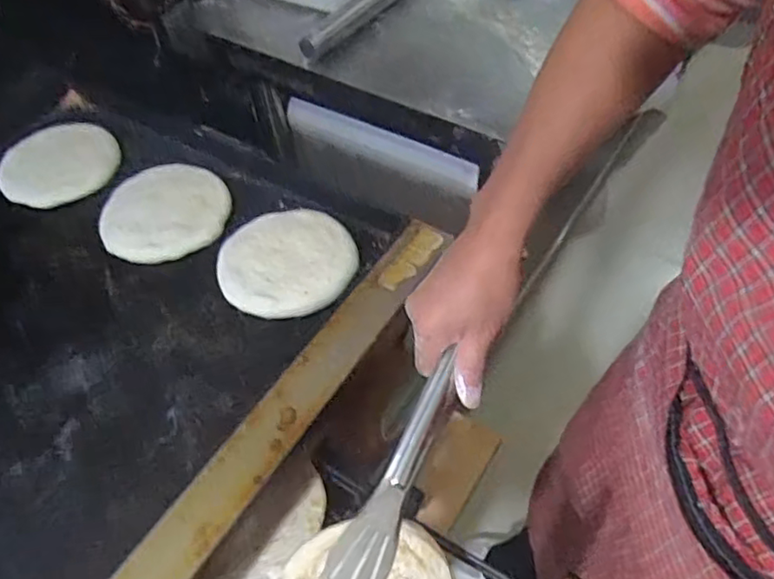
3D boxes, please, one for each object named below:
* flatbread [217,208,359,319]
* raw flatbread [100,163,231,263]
[{"bbox_3d":[-0.093,-0.026,0.583,0.122,0.021,0.121,-2,52,3],"label":"flatbread"},{"bbox_3d":[-0.222,-0.082,0.634,0.121,0.020,0.121,-13,52,-6],"label":"raw flatbread"}]

